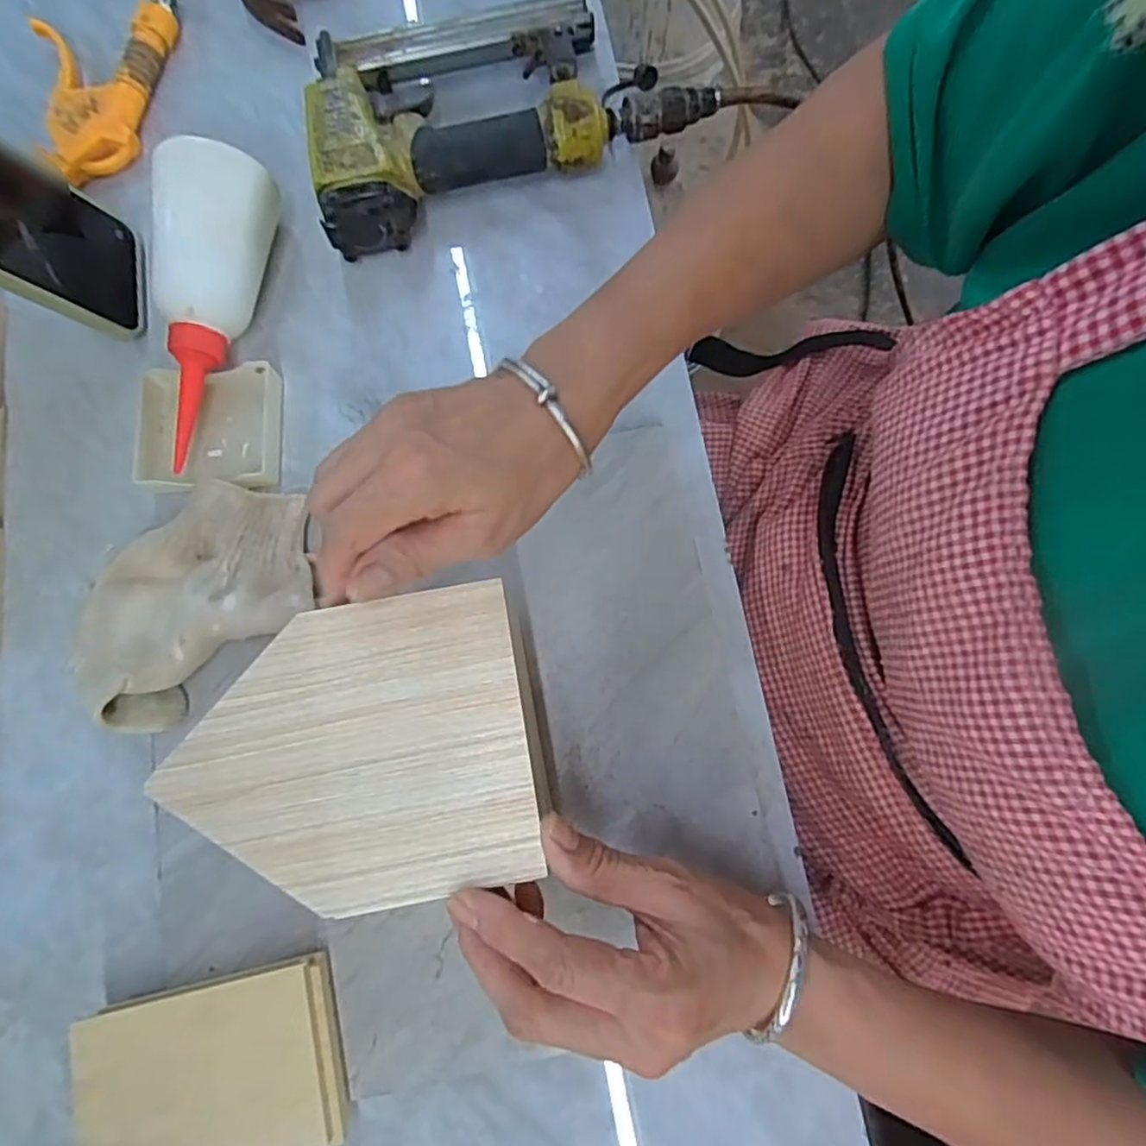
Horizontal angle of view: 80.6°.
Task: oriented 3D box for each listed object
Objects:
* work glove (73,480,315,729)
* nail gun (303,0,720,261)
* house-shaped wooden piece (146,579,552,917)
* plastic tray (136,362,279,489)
[{"bbox_3d":[-0.196,0.010,0.359,0.138,0.037,0.095,-39,80,-7],"label":"work glove"},{"bbox_3d":[-0.046,-0.291,0.416,0.237,0.048,0.130,-18,78,-3],"label":"nail gun"},{"bbox_3d":[-0.087,0.071,0.268,0.144,0.004,0.116,-11,78,-1],"label":"house-shaped wooden piece"},{"bbox_3d":[-0.210,-0.083,0.391,0.079,0.019,0.073,-3,78,1],"label":"plastic tray"}]

